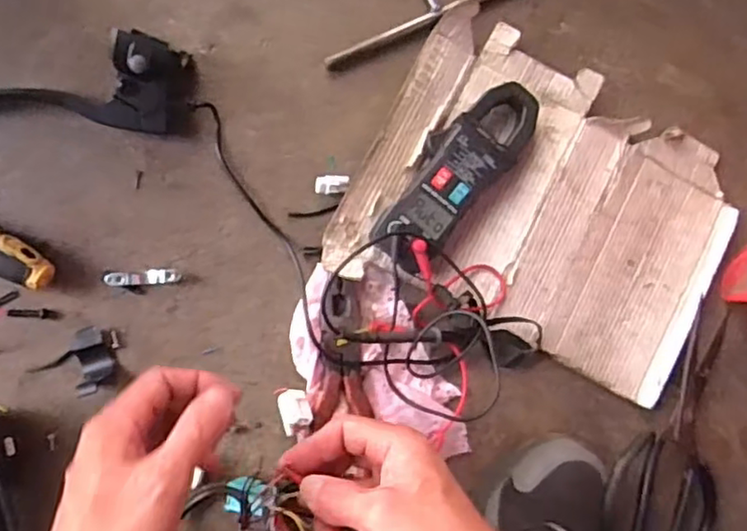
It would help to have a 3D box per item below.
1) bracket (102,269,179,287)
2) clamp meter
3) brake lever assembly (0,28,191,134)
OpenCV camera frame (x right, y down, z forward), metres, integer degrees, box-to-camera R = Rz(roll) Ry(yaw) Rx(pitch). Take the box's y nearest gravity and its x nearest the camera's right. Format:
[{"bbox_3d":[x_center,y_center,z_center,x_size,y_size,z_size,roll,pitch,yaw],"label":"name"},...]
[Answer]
[{"bbox_3d":[-0.167,0.009,0.468,0.050,0.012,0.011,-6,89,-7],"label":"bracket"},{"bbox_3d":[0.064,-0.071,0.483,0.058,0.034,0.165,39,84,-4],"label":"clamp meter"},{"bbox_3d":[-0.221,-0.130,0.445,0.172,0.057,0.061,2,88,-7],"label":"brake lever assembly"}]

